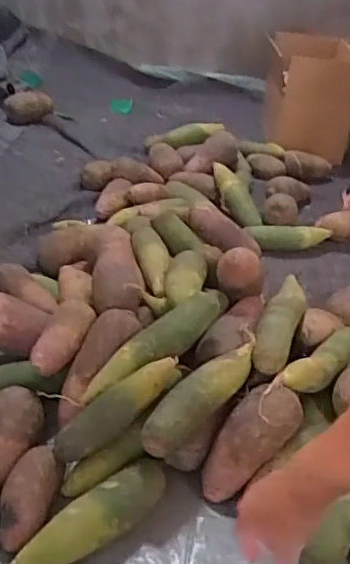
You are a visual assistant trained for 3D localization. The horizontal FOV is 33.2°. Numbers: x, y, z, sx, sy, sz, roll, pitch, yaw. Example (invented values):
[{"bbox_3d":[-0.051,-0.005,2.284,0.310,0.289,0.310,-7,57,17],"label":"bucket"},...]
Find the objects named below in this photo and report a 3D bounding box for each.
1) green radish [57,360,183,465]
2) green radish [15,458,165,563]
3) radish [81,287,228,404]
[{"bbox_3d":[-0.069,0.156,0.724,0.183,0.060,0.045,-37,47,-11],"label":"green radish"},{"bbox_3d":[-0.087,0.270,0.666,0.180,0.058,0.049,-22,43,-35],"label":"green radish"},{"bbox_3d":[-0.030,0.085,0.781,0.220,0.049,0.055,-34,45,-12],"label":"radish"}]

